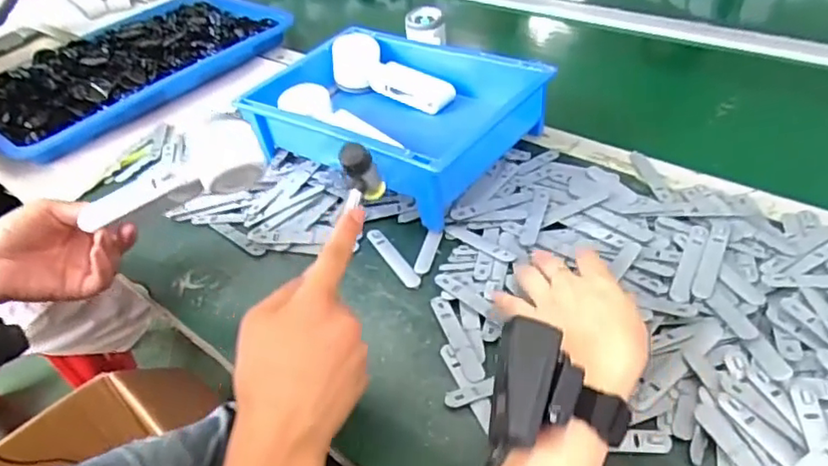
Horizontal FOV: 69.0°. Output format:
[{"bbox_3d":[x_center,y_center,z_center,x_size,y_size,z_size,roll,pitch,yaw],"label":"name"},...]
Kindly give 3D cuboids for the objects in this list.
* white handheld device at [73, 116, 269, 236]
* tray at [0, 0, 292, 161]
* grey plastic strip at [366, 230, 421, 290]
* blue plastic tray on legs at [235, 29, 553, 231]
[{"bbox_3d":[-0.208,-0.044,0.538,0.153,0.063,0.043,-35,2,-17],"label":"white handheld device"},{"bbox_3d":[-0.455,-0.284,0.993,0.365,0.048,0.509,26,50,34],"label":"tray"},{"bbox_3d":[-0.021,0.024,0.582,0.015,0.005,0.090,-24,42,-19],"label":"grey plastic strip"},{"bbox_3d":[-0.026,-0.143,0.701,0.304,0.080,0.216,25,49,33],"label":"blue plastic tray on legs"}]

